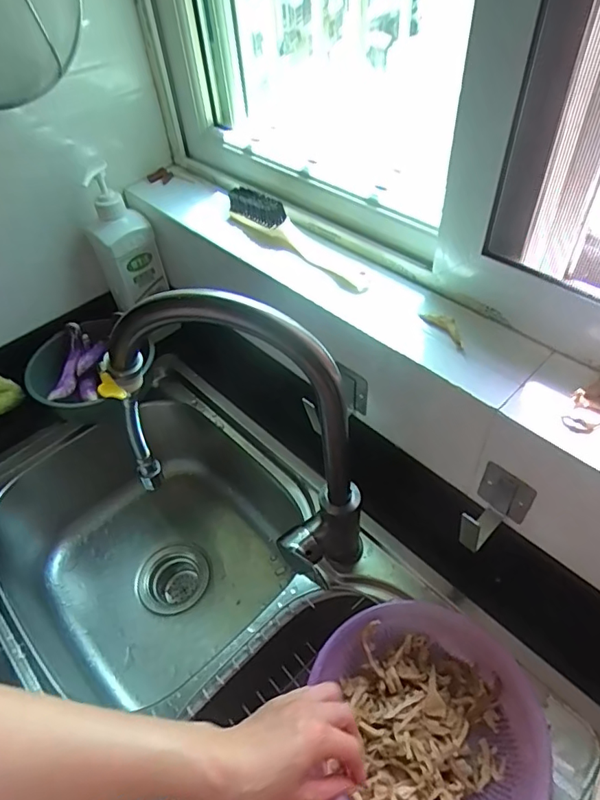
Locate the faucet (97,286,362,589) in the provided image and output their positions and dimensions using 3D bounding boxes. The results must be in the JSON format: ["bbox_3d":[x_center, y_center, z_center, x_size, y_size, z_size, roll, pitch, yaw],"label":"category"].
[{"bbox_3d":[-0.056,0.037,0.468,0.228,0.320,0.078,12,50,14],"label":"faucet"}]

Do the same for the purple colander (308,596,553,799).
[{"bbox_3d":[0.118,0.303,0.475,0.199,0.073,0.200,-2,48,2],"label":"purple colander"}]

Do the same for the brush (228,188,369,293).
[{"bbox_3d":[-0.006,-0.190,0.595,0.040,0.053,0.224,-33,54,-24],"label":"brush"}]

